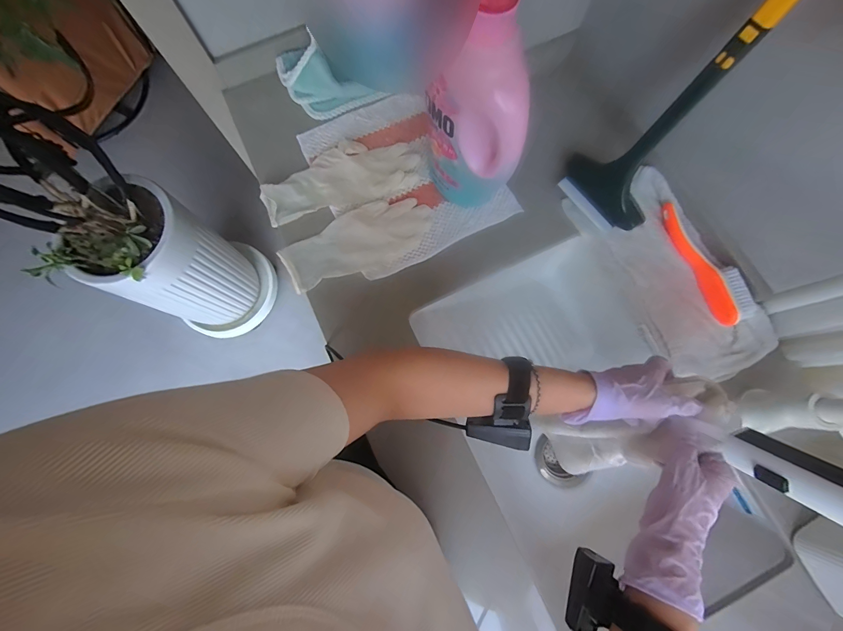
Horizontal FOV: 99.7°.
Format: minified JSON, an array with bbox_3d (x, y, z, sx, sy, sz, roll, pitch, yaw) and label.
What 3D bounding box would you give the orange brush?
[{"bbox_3d":[0.416,-0.082,0.519,0.044,0.034,0.193,-17,76,-3],"label":"orange brush"}]

